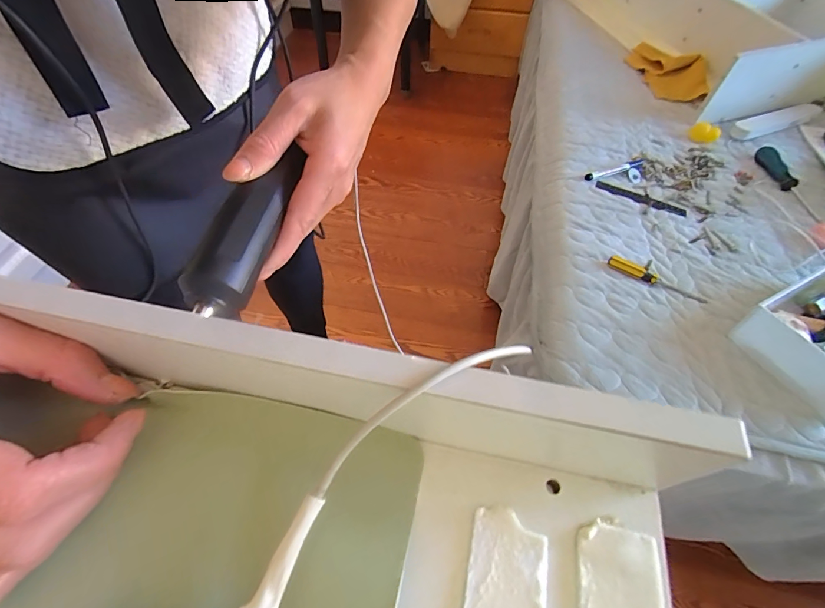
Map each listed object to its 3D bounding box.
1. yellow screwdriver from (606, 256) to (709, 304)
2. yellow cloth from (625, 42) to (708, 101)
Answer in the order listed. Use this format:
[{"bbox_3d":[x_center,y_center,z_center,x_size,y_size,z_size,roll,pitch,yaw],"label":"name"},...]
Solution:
[{"bbox_3d":[0.351,-0.036,0.567,0.137,0.014,0.025,29,60,19],"label":"yellow screwdriver"},{"bbox_3d":[0.618,-0.568,0.951,0.136,0.046,0.240,-3,55,-2],"label":"yellow cloth"}]

